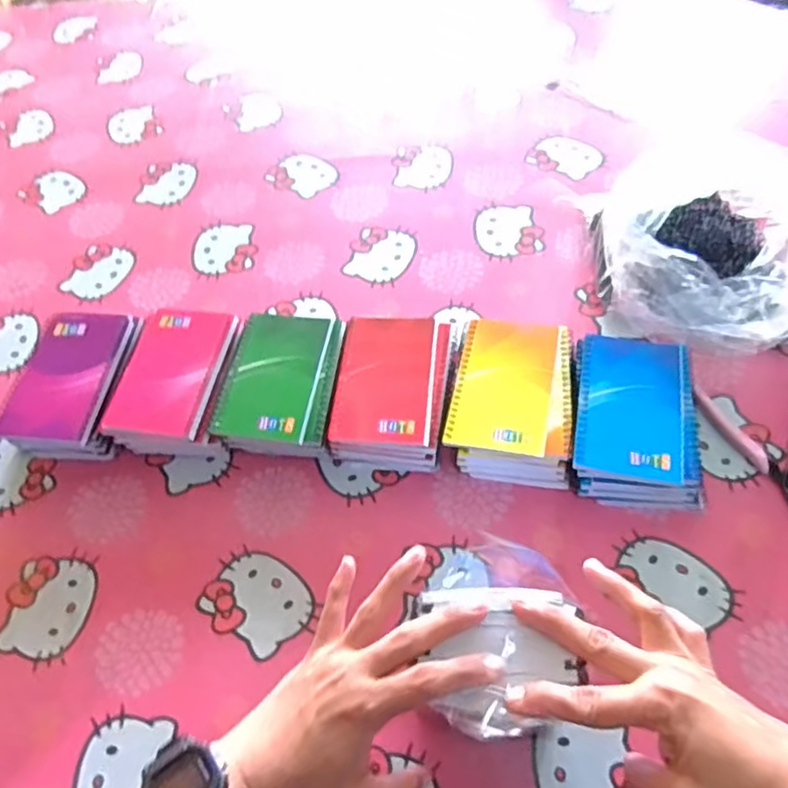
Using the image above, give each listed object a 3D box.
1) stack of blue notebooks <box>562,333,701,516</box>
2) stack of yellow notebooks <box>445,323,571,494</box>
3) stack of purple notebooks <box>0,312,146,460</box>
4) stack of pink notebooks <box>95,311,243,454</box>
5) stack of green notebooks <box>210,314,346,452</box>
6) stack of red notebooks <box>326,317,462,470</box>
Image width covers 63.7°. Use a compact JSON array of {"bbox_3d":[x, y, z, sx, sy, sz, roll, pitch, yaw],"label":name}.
[{"bbox_3d":[0.204,0.021,0.539,0.107,0.052,0.140,7,59,9],"label":"stack of blue notebooks"},{"bbox_3d":[0.102,0.006,0.558,0.105,0.053,0.134,6,59,8],"label":"stack of yellow notebooks"},{"bbox_3d":[-0.298,-0.005,0.599,0.105,0.055,0.138,6,59,8],"label":"stack of purple notebooks"},{"bbox_3d":[-0.196,-0.008,0.592,0.092,0.054,0.133,7,59,9],"label":"stack of pink notebooks"},{"bbox_3d":[-0.100,-0.005,0.584,0.096,0.051,0.126,5,58,8],"label":"stack of green notebooks"},{"bbox_3d":[-0.001,0.000,0.572,0.101,0.051,0.138,6,59,8],"label":"stack of red notebooks"}]

